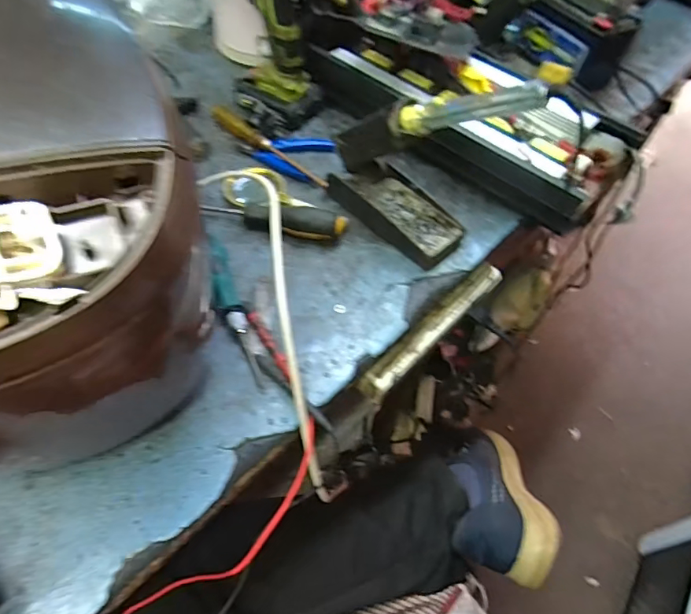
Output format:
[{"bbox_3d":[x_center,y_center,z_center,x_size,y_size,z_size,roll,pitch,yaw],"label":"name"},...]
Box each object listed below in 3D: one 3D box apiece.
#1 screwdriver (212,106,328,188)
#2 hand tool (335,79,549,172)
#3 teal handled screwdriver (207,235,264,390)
[{"bbox_3d":[-0.104,-0.200,0.605,0.213,0.020,0.017,40,61,21],"label":"screwdriver"},{"bbox_3d":[0.074,-0.169,0.447,0.235,0.047,0.023,3,41,49],"label":"hand tool"},{"bbox_3d":[-0.109,0.002,0.465,0.022,0.023,0.160,-18,68,-17],"label":"teal handled screwdriver"}]

